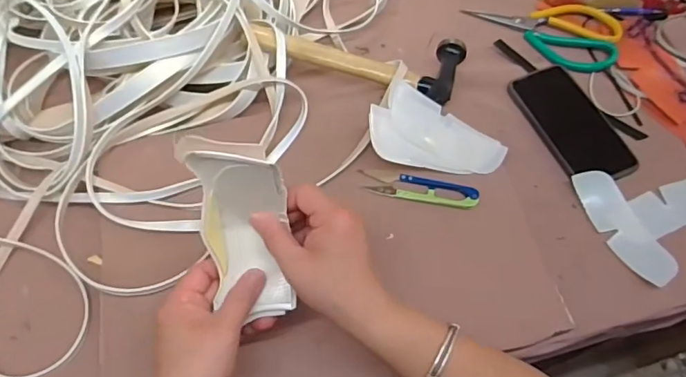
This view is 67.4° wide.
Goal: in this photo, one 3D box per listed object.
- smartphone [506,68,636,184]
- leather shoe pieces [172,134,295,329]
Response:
[{"bbox_3d":[0.255,-0.075,0.576,0.074,0.009,0.153,-20,64,-10],"label":"smartphone"},{"bbox_3d":[-0.071,0.029,0.380,0.064,0.147,0.033,-11,26,-3],"label":"leather shoe pieces"}]

